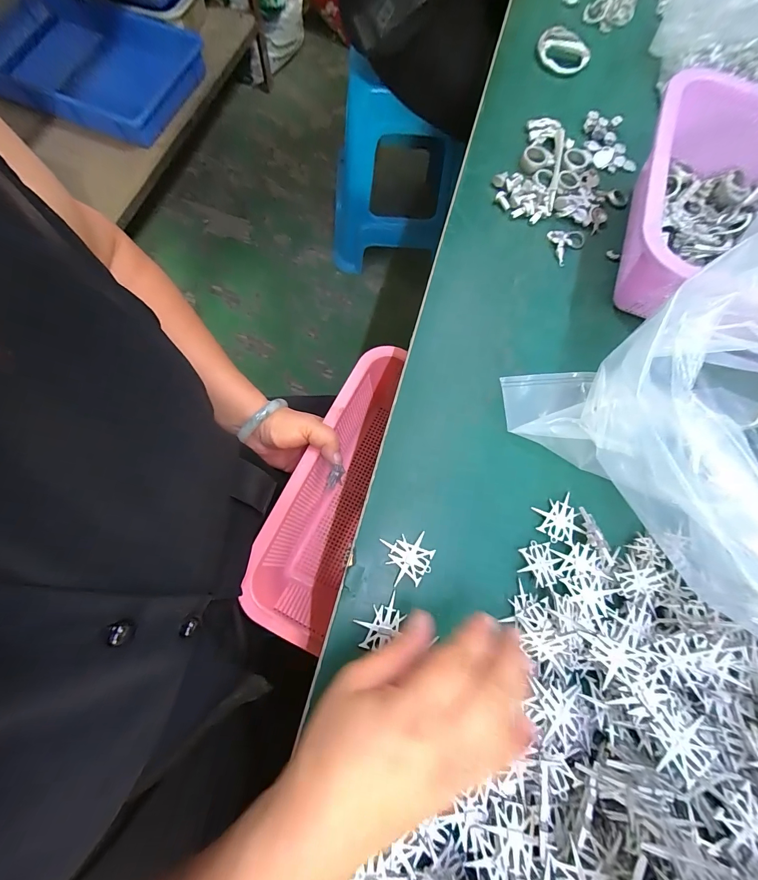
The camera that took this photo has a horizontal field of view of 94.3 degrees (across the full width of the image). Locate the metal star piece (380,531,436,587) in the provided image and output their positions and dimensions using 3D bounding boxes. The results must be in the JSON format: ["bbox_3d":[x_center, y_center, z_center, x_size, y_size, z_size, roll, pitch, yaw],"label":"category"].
[{"bbox_3d":[0.023,0.085,0.255,0.034,0.004,0.034,-20,78,-8],"label":"metal star piece"}]

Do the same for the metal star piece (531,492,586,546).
[{"bbox_3d":[0.137,0.062,0.271,0.032,0.005,0.033,-8,68,0],"label":"metal star piece"}]

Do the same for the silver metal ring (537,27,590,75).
[{"bbox_3d":[0.213,-0.450,0.406,0.058,0.012,0.061,1,76,-3],"label":"silver metal ring"}]

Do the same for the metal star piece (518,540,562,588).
[{"bbox_3d":[0.118,0.092,0.260,0.030,0.005,0.031,9,76,-1],"label":"metal star piece"}]

